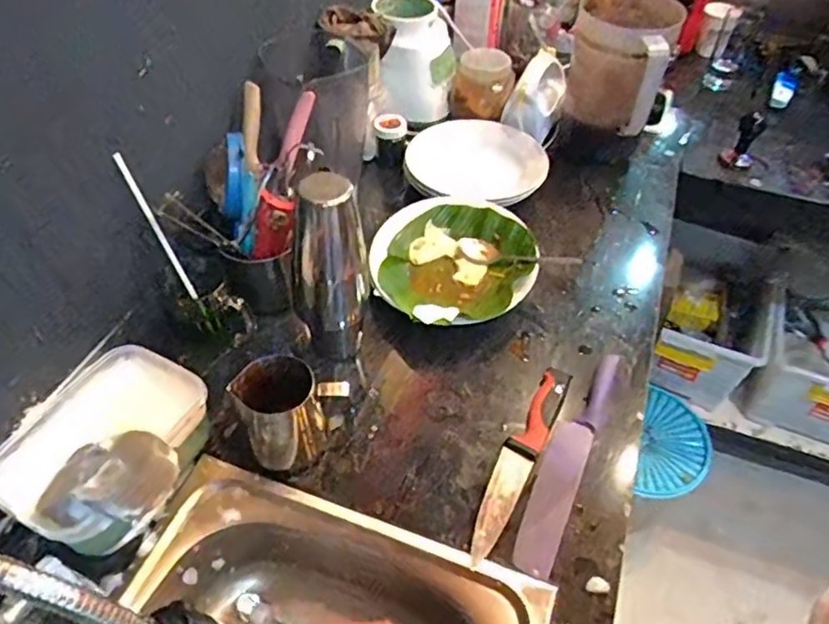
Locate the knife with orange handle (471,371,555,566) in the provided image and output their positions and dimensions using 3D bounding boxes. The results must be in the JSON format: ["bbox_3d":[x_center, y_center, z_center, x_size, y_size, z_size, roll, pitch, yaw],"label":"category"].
[{"bbox_3d":[0.115,0.166,0.683,0.040,0.019,0.241,22,51,17],"label":"knife with orange handle"}]

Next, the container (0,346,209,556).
[{"bbox_3d":[-0.319,0.144,0.640,0.143,0.085,0.196,19,50,15],"label":"container"}]

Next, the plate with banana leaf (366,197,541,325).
[{"bbox_3d":[0.055,-0.061,0.849,0.217,0.076,0.225,1,48,-1],"label":"plate with banana leaf"}]

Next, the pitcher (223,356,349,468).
[{"bbox_3d":[-0.135,0.103,0.666,0.104,0.114,0.083,-27,54,-23],"label":"pitcher"}]

